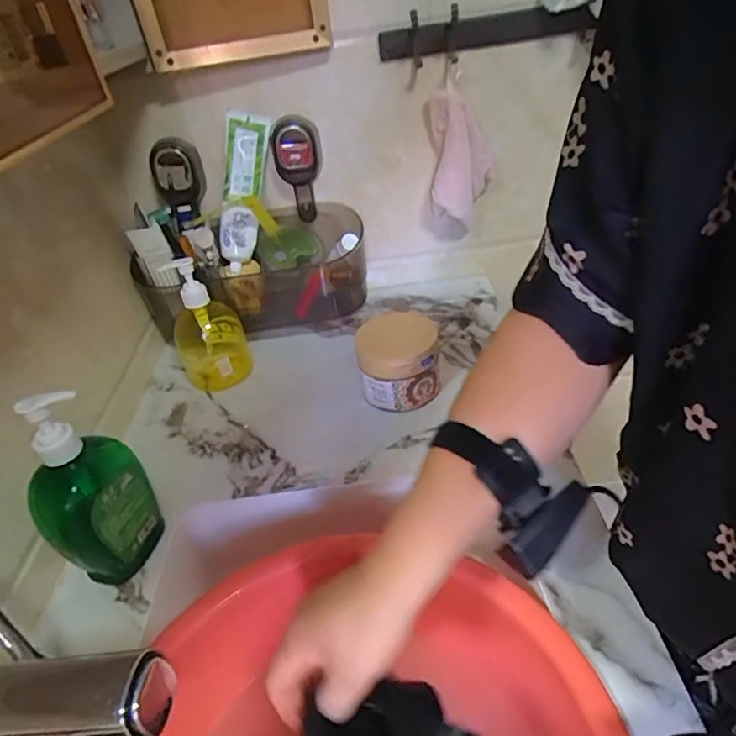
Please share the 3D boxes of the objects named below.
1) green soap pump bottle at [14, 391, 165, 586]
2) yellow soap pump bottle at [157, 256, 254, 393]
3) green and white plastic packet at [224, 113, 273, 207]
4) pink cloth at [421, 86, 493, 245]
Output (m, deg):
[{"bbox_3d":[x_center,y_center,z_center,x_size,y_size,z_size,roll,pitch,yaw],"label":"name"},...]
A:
[{"bbox_3d":[-0.234,0.101,0.441,0.085,0.181,0.052,-32,43,-29],"label":"green soap pump bottle"},{"bbox_3d":[-0.203,-0.054,0.659,0.086,0.164,0.077,-16,37,-11],"label":"yellow soap pump bottle"},{"bbox_3d":[-0.159,-0.271,0.686,0.052,0.107,0.015,5,17,-12],"label":"green and white plastic packet"},{"bbox_3d":[0.120,-0.271,0.721,0.081,0.201,0.049,-15,37,-7],"label":"pink cloth"}]

